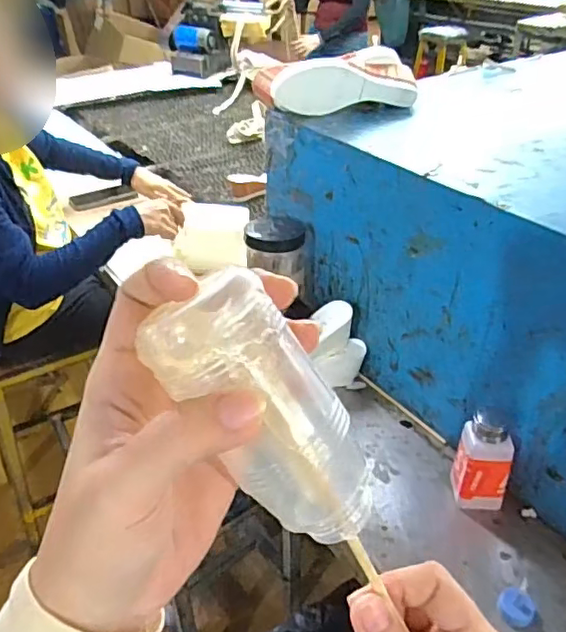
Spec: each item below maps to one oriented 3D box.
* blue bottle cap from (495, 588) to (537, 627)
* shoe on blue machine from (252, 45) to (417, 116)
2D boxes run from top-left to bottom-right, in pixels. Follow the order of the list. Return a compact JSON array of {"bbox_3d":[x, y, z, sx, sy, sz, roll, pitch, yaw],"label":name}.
[{"bbox_3d":[0.241,0.301,0.606,0.037,0.033,0.028,17,39,24],"label":"blue bottle cap"},{"bbox_3d":[0.082,-0.351,0.876,0.236,0.071,0.089,-7,36,-8],"label":"shoe on blue machine"}]

